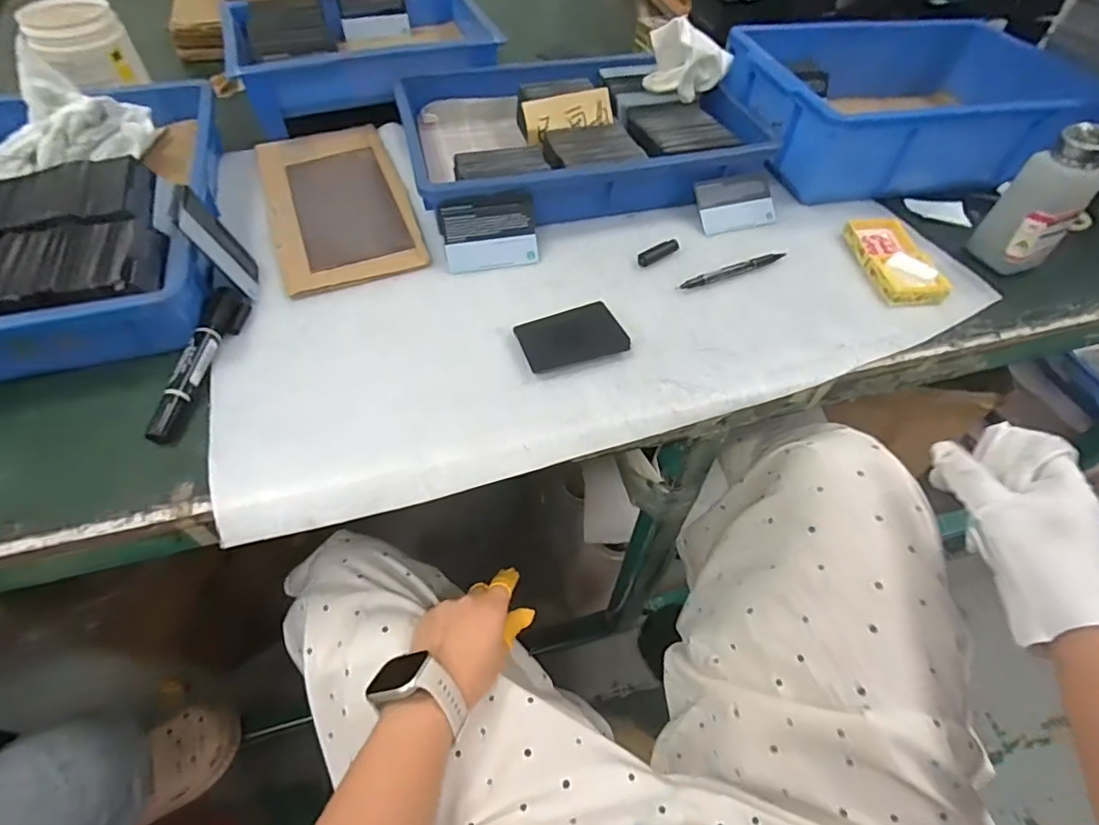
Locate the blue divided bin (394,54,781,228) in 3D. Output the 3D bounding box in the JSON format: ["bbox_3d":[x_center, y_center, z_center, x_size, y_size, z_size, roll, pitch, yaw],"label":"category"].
[{"bbox_3d":[0.032,-0.305,0.609,0.362,0.053,0.243,-11,54,-11],"label":"blue divided bin"}]

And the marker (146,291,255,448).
[{"bbox_3d":[-0.271,-0.044,0.439,0.029,0.014,0.145,4,53,1],"label":"marker"}]

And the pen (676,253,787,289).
[{"bbox_3d":[0.173,-0.135,0.530,0.118,0.006,0.012,-20,56,-17],"label":"pen"}]

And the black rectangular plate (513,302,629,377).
[{"bbox_3d":[0.019,-0.064,0.474,0.087,0.010,0.053,-16,55,-14],"label":"black rectangular plate"}]

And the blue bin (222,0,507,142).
[{"bbox_3d":[-0.229,-0.451,0.699,0.301,0.066,0.207,-15,55,-13],"label":"blue bin"}]

